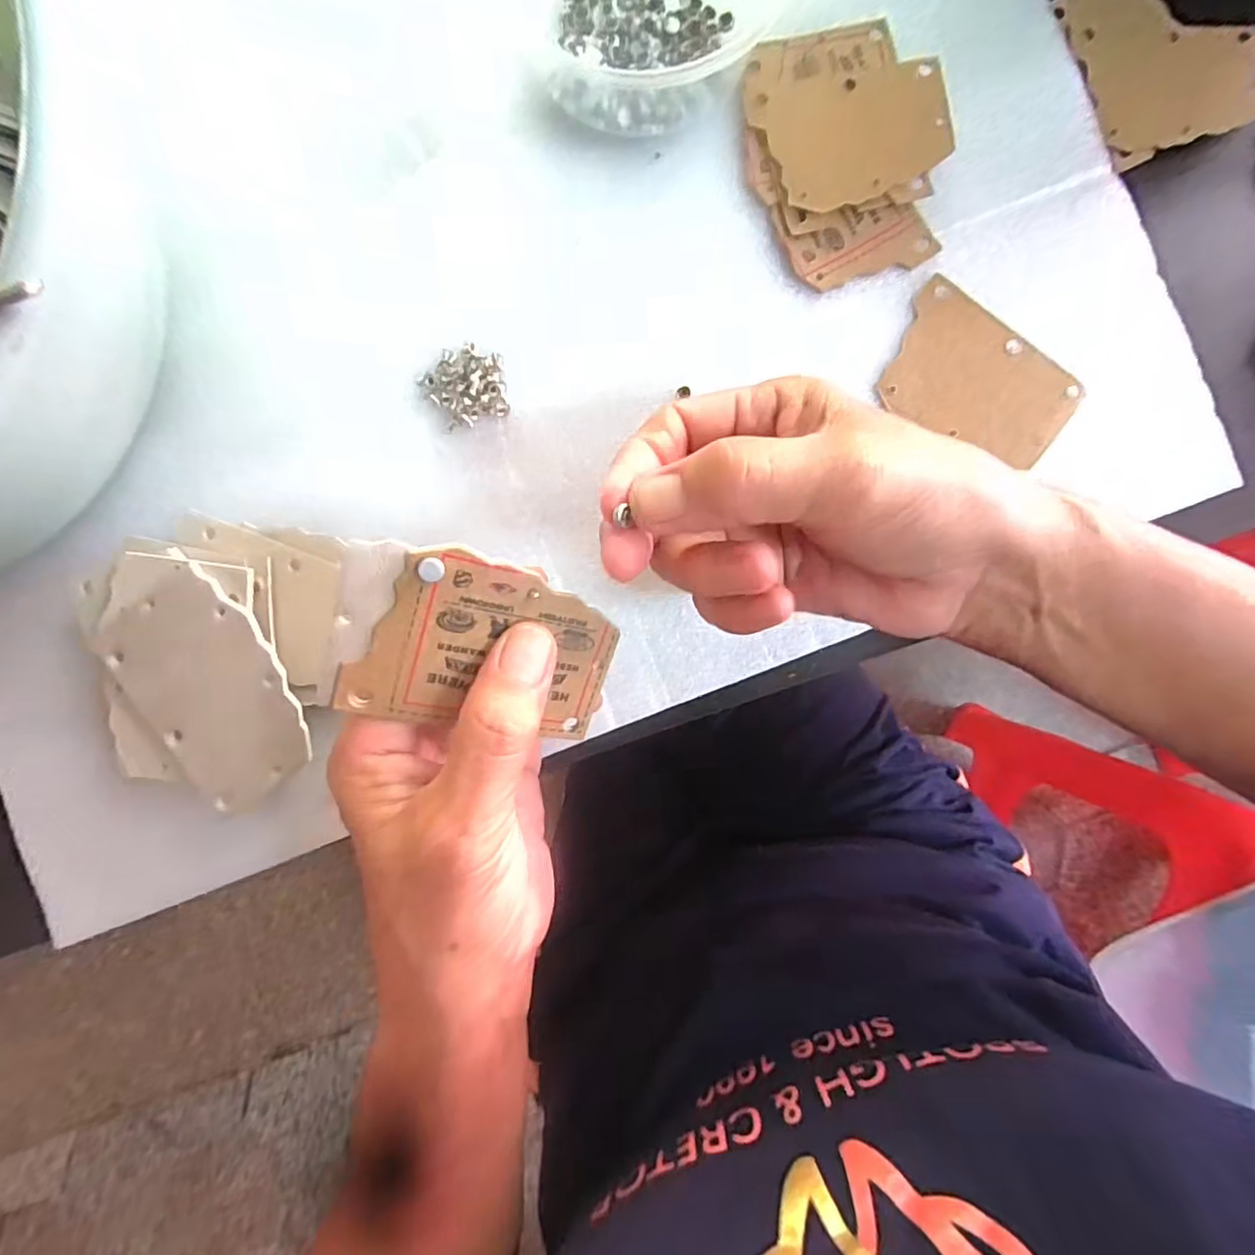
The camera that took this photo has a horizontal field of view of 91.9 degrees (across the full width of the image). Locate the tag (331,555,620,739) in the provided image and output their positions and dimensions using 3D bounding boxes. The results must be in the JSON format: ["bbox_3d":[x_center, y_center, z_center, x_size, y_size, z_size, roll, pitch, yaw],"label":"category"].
[{"bbox_3d":[-0.041,0.007,0.184,0.076,0.004,0.052,13,108,-26],"label":"tag"}]

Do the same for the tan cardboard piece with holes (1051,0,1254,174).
[{"bbox_3d":[0.228,-0.243,0.258,0.076,0.004,0.079,-20,86,0],"label":"tan cardboard piece with holes"}]

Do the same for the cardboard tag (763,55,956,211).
[{"bbox_3d":[0.095,-0.201,0.247,0.072,0.004,0.055,-5,87,1],"label":"cardboard tag"}]

